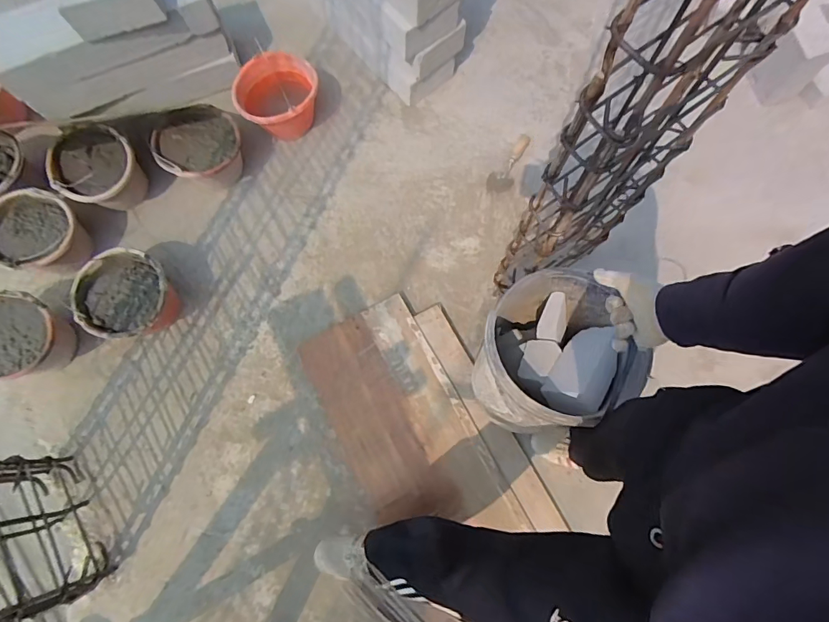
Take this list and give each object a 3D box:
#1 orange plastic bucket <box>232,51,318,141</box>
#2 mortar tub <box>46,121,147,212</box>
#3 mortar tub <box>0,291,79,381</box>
[{"bbox_3d":[-0.413,-0.639,1.401,0.253,0.167,0.209,-19,75,-6],"label":"orange plastic bucket"},{"bbox_3d":[-0.937,-0.424,1.348,0.218,0.151,0.244,-42,79,-11],"label":"mortar tub"},{"bbox_3d":[-1.022,0.082,1.202,0.216,0.168,0.214,0,74,-1],"label":"mortar tub"}]

